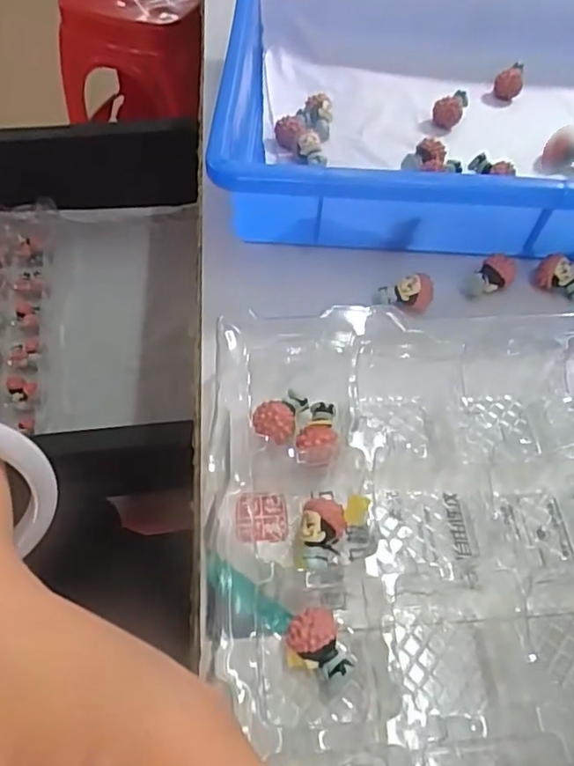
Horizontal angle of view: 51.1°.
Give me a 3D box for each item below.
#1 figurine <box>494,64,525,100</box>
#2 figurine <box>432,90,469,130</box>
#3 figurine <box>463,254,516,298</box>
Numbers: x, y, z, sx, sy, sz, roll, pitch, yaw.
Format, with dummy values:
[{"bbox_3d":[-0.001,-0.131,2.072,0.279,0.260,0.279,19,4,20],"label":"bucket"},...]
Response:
[{"bbox_3d":[0.162,-0.219,0.438,0.019,0.021,0.016,21,57,9],"label":"figurine"},{"bbox_3d":[0.113,-0.190,0.417,0.020,0.019,0.025,23,58,12],"label":"figurine"},{"bbox_3d":[0.115,-0.062,0.343,0.028,0.014,0.015,-16,59,-13],"label":"figurine"}]

